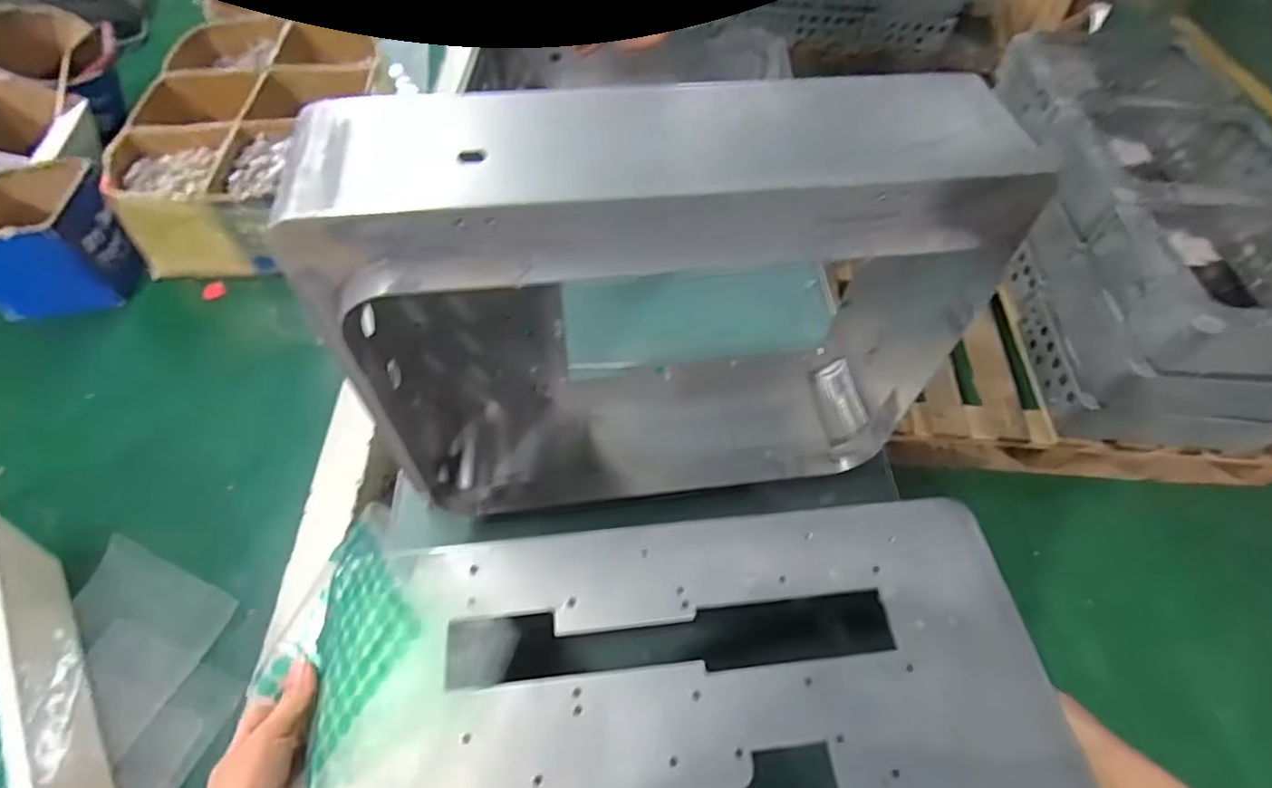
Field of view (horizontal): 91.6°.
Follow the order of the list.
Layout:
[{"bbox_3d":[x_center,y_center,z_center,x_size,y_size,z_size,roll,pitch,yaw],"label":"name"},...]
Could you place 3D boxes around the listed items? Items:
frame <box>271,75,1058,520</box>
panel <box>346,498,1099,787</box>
[{"bbox_3d":[0.015,-0.047,0.508,0.469,0.354,0.160,-5,56,-5],"label":"frame"},{"bbox_3d":[0.045,0.238,0.355,0.447,0.014,0.344,-5,56,-5],"label":"panel"}]

